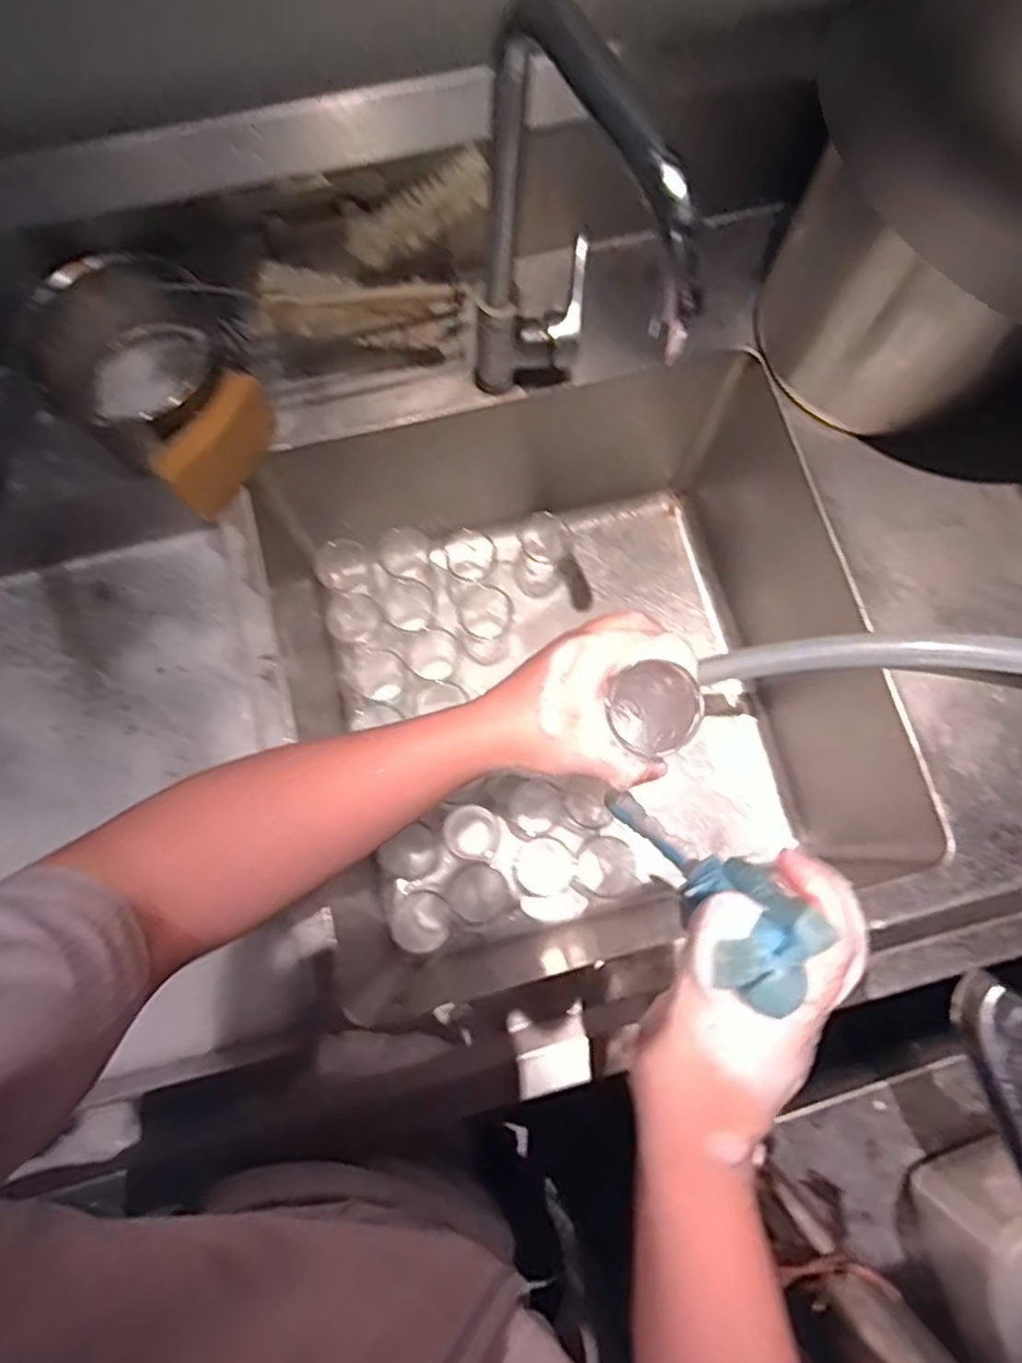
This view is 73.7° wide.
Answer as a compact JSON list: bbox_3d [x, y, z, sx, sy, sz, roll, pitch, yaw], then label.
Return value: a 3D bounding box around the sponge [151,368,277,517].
[{"bbox_3d":[-0.240,-0.195,0.570,0.030,0.072,0.108,37,79,7],"label":"sponge"}]

